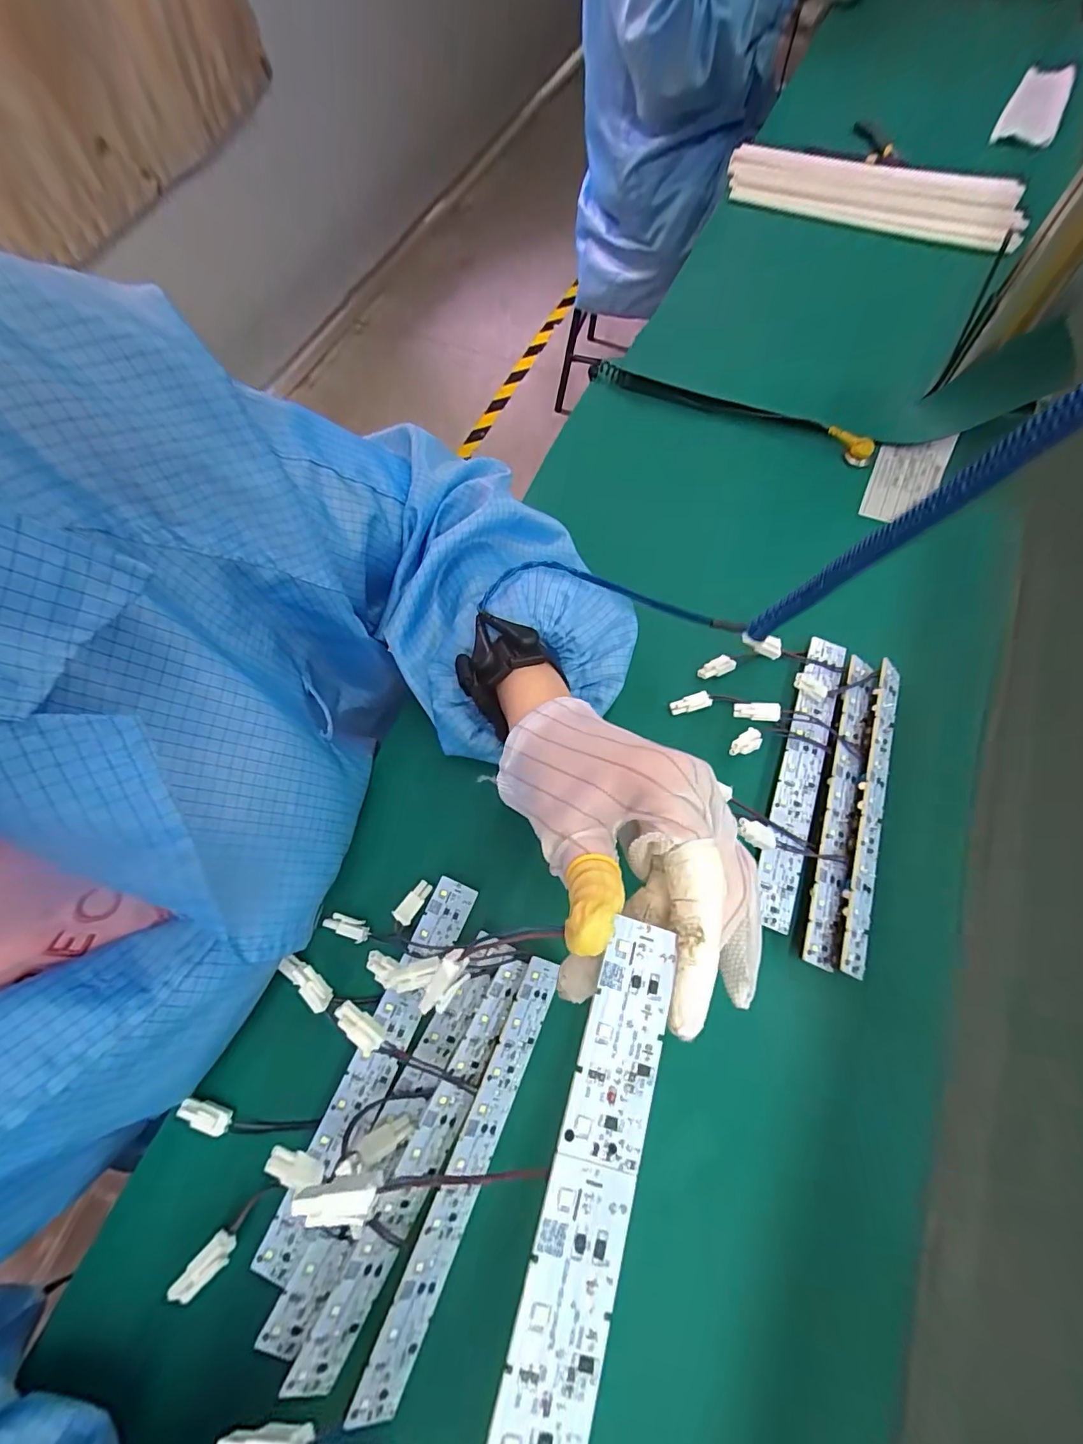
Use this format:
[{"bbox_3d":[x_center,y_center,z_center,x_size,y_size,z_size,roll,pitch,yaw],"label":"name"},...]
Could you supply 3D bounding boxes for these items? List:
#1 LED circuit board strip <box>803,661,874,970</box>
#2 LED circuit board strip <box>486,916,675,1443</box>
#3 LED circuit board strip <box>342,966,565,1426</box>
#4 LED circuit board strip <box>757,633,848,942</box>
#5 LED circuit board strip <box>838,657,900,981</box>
[{"bbox_3d":[0.178,0.046,0.288,0.018,0.011,0.187,17,70,9],"label":"LED circuit board strip"},{"bbox_3d":[0.008,0.146,0.125,0.023,0.005,0.178,15,69,8],"label":"LED circuit board strip"},{"bbox_3d":[-0.035,0.213,0.233,0.019,0.009,0.189,21,71,11],"label":"LED circuit board strip"},{"bbox_3d":[0.160,0.030,0.299,0.026,0.007,0.188,22,72,5],"label":"LED circuit board strip"},{"bbox_3d":[0.194,0.049,0.285,0.020,0.006,0.188,27,70,-19],"label":"LED circuit board strip"}]

